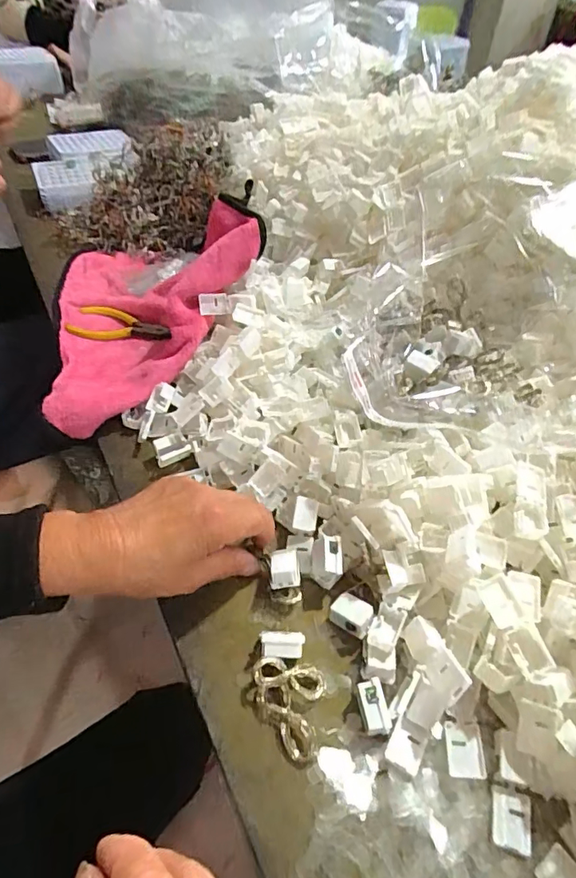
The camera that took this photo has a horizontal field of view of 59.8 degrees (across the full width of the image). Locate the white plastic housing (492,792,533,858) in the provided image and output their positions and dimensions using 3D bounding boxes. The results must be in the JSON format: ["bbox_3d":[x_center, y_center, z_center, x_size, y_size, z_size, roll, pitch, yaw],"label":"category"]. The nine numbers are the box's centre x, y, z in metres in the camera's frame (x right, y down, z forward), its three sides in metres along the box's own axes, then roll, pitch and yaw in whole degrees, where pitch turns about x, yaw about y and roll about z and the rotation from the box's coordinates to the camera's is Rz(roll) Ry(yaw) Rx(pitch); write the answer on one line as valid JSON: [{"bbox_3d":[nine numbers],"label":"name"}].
[{"bbox_3d":[0.119,0.202,0.264,0.020,0.004,0.026,16,49,10],"label":"white plastic housing"}]

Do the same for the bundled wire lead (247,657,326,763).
[{"bbox_3d":[-0.002,0.155,0.291,0.043,0.016,0.048,11,48,6],"label":"bundled wire lead"}]

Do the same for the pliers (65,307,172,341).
[{"bbox_3d":[-0.177,-0.123,0.535,0.110,0.006,0.046,8,48,3],"label":"pliers"}]

